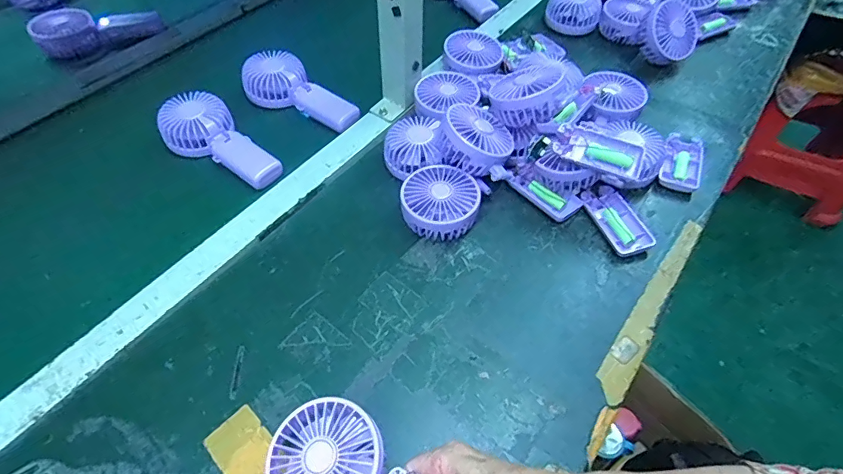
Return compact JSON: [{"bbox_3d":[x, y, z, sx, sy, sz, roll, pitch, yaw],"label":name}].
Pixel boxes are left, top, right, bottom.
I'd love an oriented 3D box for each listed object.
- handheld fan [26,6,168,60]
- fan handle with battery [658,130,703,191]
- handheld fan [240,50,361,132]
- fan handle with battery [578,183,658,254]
[{"bbox_3d":[-0.516,-0.336,0.750,0.177,0.052,0.068,-20,56,-15],"label":"handheld fan"},{"bbox_3d":[0.327,-0.097,0.584,0.045,0.018,0.099,20,54,15],"label":"fan handle with battery"},{"bbox_3d":[-0.172,-0.199,0.643,0.176,0.048,0.075,31,58,22],"label":"handheld fan"},{"bbox_3d":[0.222,-0.018,0.526,0.048,0.017,0.090,-14,53,-11],"label":"fan handle with battery"}]

